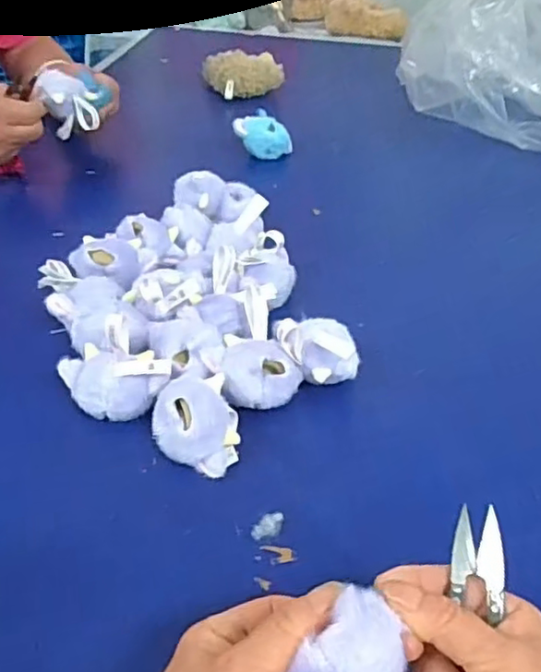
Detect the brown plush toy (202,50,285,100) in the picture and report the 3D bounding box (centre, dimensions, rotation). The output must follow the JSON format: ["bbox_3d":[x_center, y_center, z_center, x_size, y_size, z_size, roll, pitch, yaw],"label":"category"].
[{"bbox_3d":[-0.042,-0.413,0.980,0.106,0.060,0.081,-20,44,-24],"label":"brown plush toy"}]

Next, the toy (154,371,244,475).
[{"bbox_3d":[-0.051,0.057,0.427,0.058,0.045,0.067,-2,40,-4],"label":"toy"}]

